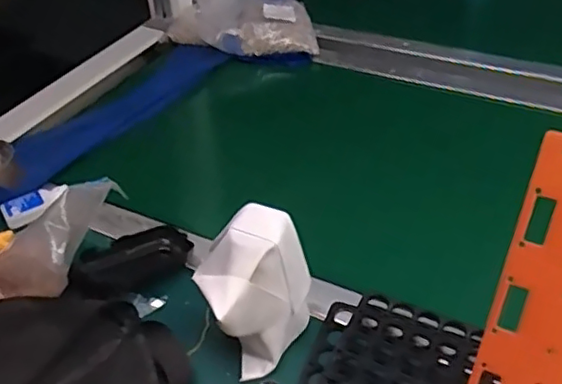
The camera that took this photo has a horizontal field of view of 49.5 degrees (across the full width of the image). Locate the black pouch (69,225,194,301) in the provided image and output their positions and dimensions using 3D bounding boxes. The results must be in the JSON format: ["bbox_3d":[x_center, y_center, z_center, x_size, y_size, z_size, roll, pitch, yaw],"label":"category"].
[{"bbox_3d":[-0.149,0.073,0.610,0.052,0.031,0.118,31,39,34],"label":"black pouch"}]

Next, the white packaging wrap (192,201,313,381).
[{"bbox_3d":[-0.020,0.081,0.518,0.099,0.112,0.070,-29,46,-26],"label":"white packaging wrap"}]

